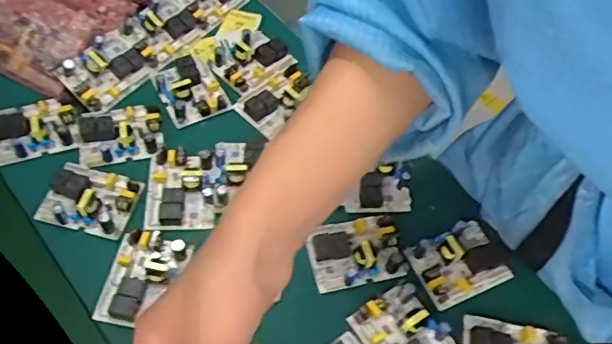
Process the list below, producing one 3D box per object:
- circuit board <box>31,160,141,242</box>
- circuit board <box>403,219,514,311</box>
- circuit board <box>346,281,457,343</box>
[{"bbox_3d":[-0.199,0.020,0.506,0.080,0.023,0.062,17,58,7],"label":"circuit board"},{"bbox_3d":[0.138,0.079,0.500,0.080,0.019,0.061,-20,61,-15],"label":"circuit board"},{"bbox_3d":[0.082,0.132,0.457,0.063,0.021,0.080,-27,63,-19],"label":"circuit board"}]

